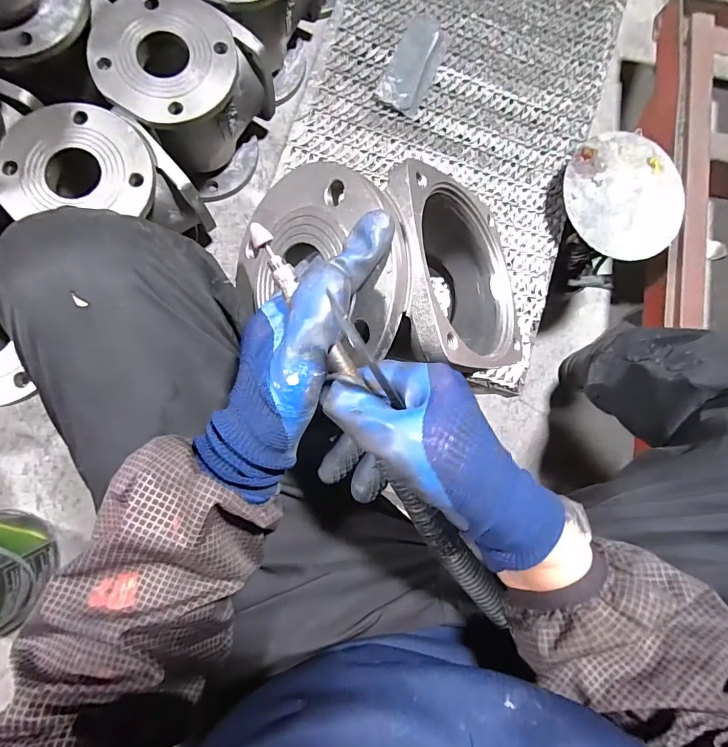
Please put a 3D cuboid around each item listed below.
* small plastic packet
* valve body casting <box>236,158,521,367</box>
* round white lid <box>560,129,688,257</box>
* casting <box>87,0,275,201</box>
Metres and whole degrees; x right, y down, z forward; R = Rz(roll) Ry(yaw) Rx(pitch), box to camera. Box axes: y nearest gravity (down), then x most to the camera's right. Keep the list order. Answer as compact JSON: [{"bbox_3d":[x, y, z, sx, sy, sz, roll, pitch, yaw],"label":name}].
[{"bbox_3d":[0.068,-0.417,0.549,0.060,0.020,0.136,24,83,-4],"label":"small plastic packet"},{"bbox_3d":[0.028,-0.077,0.331,0.216,0.137,0.146,-2,86,-6],"label":"valve body casting"},{"bbox_3d":[0.342,-0.233,0.534,0.159,0.010,0.165,0,85,-6],"label":"round white lid"},{"bbox_3d":[-0.265,-0.410,0.609,0.192,0.189,0.177,30,83,-3],"label":"casting"}]

